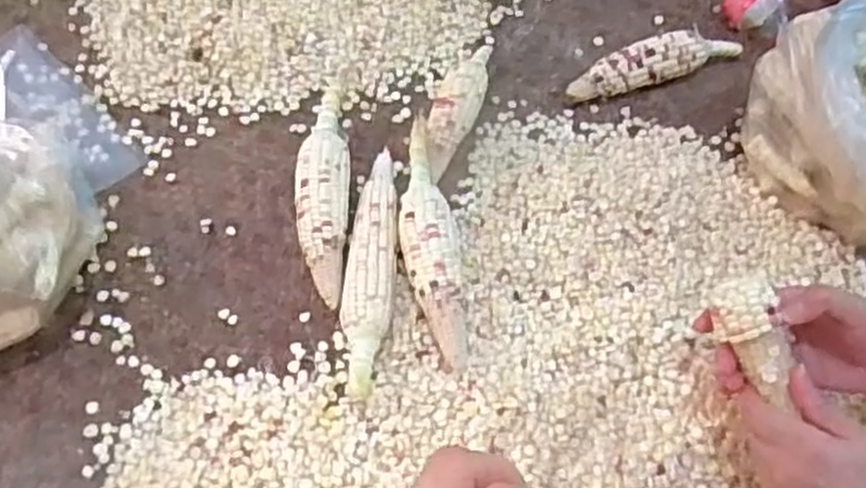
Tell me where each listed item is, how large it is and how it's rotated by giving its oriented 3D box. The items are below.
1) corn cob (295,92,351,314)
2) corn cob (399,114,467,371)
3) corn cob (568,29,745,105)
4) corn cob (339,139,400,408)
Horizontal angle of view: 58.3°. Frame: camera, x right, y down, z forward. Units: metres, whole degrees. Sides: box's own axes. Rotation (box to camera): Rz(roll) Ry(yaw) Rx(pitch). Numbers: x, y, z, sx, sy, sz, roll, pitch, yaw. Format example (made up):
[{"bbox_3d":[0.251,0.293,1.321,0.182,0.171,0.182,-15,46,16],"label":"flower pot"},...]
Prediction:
[{"bbox_3d":[-0.103,-0.053,0.731,0.050,0.050,0.242,-2,59,-2],"label":"corn cob"},{"bbox_3d":[-0.003,-0.009,0.704,0.052,0.046,0.257,-4,59,-4],"label":"corn cob"},{"bbox_3d":[0.247,-0.199,0.859,0.214,0.046,0.044,-20,62,-13],"label":"corn cob"},{"bbox_3d":[-0.055,0.018,0.692,0.044,0.035,0.246,3,59,1],"label":"corn cob"}]

